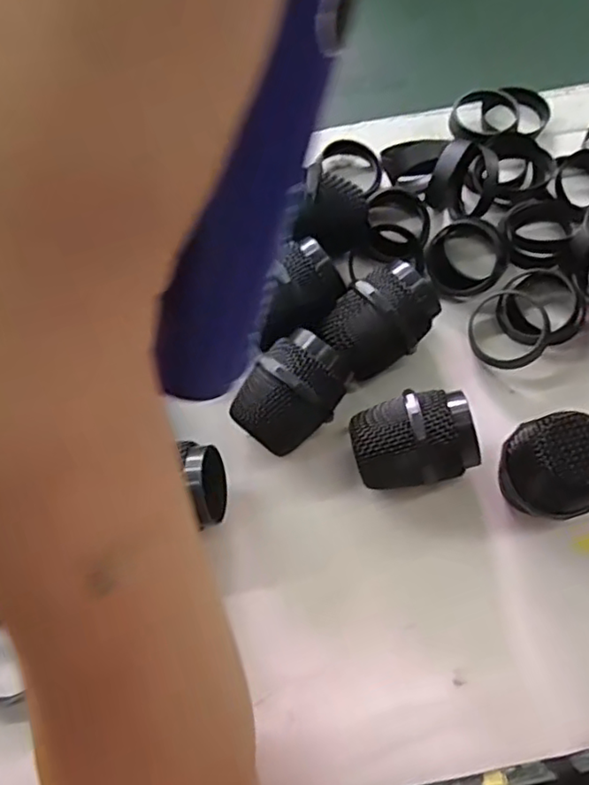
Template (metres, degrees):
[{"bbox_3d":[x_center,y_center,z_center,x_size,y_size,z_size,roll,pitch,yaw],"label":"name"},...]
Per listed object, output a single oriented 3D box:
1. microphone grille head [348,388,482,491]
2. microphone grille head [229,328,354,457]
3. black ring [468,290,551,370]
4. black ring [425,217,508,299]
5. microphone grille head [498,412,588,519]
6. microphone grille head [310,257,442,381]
[{"bbox_3d":[0.059,0.026,0.311,0.057,0.048,0.044,-17,69,-6],"label":"microphone grille head"},{"bbox_3d":[-0.001,0.003,0.321,0.042,0.049,0.058,38,74,14],"label":"microphone grille head"},{"bbox_3d":[0.121,-0.036,0.350,0.045,0.012,0.045,-4,79,22],"label":"black ring"},{"bbox_3d":[0.101,-0.081,0.366,0.046,0.021,0.043,0,68,1],"label":"black ring"},{"bbox_3d":[0.123,0.039,0.301,0.042,0.055,0.044,0,68,1],"label":"microphone grille head"},{"bbox_3d":[0.046,-0.034,0.335,0.060,0.049,0.043,-37,72,-13],"label":"microphone grille head"}]

